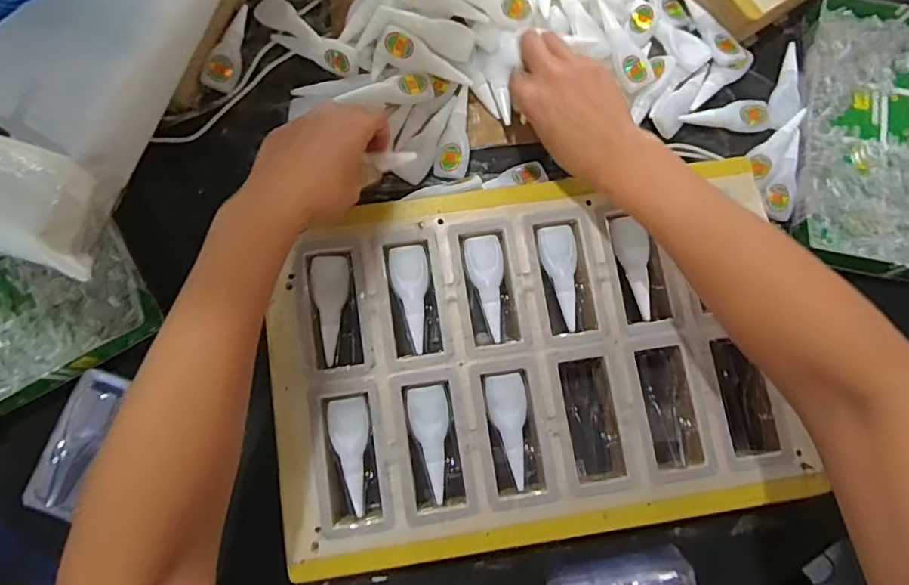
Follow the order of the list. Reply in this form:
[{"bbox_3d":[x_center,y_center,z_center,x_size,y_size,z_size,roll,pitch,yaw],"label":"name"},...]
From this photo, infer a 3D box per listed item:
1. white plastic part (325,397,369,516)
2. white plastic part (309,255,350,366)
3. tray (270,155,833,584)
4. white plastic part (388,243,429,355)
[{"bbox_3d":[-0.078,0.123,0.413,0.030,0.007,0.085,-9,78,-3],"label":"white plastic part"},{"bbox_3d":[-0.098,0.012,0.430,0.030,0.005,0.084,-4,78,-2],"label":"white plastic part"},{"bbox_3d":[0.060,0.050,0.436,0.392,0.027,0.272,-8,78,-3],"label":"tray"},{"bbox_3d":[-0.034,0.004,0.436,0.030,0.009,0.085,-9,78,-3],"label":"white plastic part"}]

